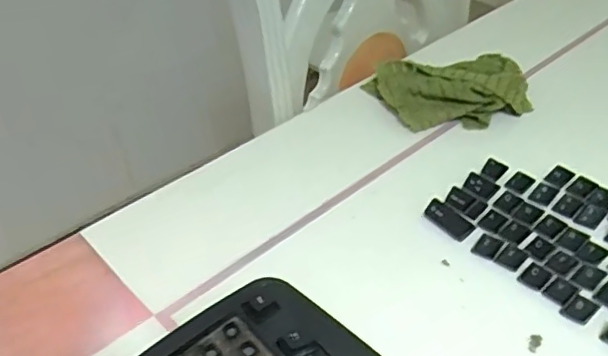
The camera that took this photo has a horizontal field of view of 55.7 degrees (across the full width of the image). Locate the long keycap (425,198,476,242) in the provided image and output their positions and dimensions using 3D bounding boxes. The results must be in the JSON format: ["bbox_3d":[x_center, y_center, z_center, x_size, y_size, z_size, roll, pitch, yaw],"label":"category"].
[{"bbox_3d":[0.117,0.033,0.459,0.021,0.009,0.040,-29,48,-26],"label":"long keycap"}]

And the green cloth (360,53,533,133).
[{"bbox_3d":[0.148,-0.089,0.576,0.155,0.042,0.089,-6,43,-3],"label":"green cloth"}]

